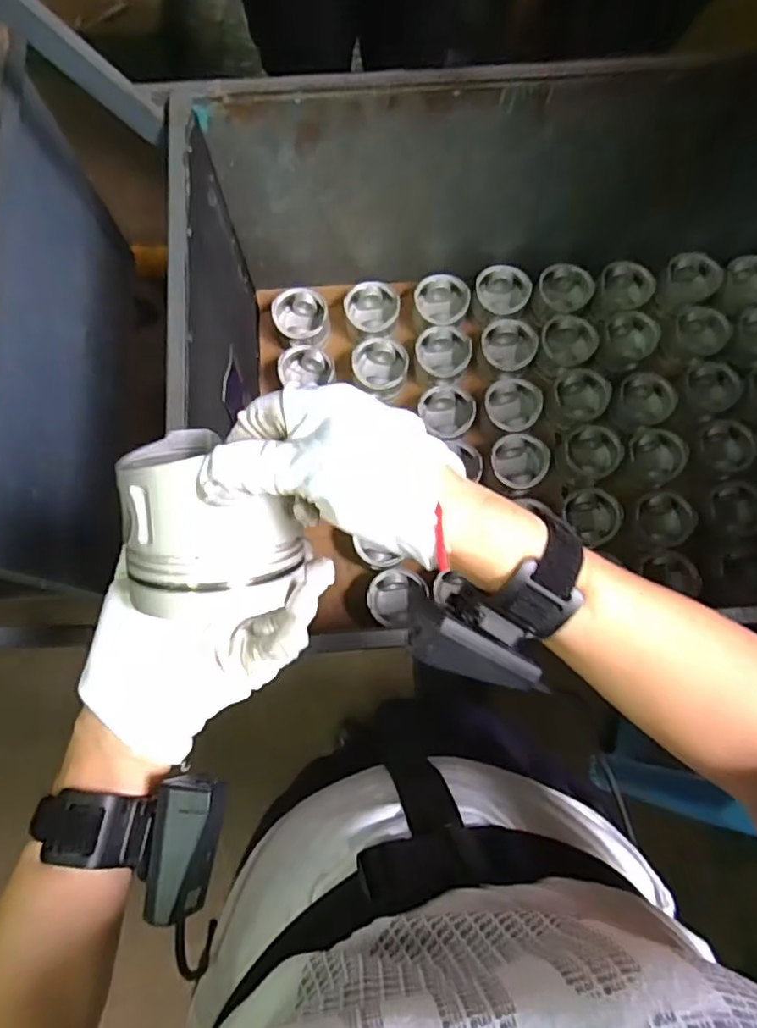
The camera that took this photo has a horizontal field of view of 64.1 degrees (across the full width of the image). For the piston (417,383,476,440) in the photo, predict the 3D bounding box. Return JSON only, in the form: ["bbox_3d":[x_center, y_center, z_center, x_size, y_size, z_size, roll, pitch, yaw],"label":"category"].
[{"bbox_3d":[0.127,-0.184,1.125,0.102,0.076,0.102,0,77,0],"label":"piston"}]

